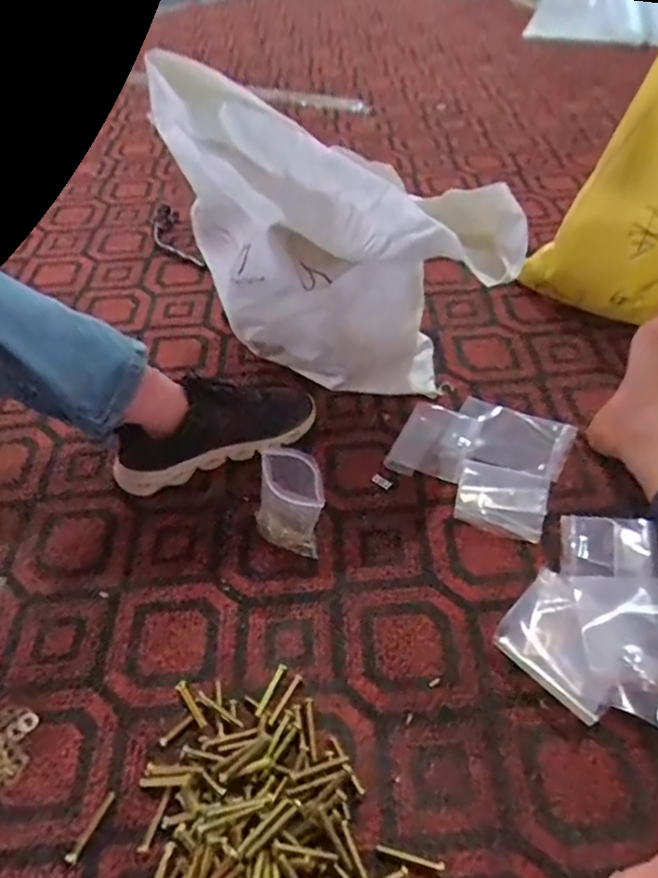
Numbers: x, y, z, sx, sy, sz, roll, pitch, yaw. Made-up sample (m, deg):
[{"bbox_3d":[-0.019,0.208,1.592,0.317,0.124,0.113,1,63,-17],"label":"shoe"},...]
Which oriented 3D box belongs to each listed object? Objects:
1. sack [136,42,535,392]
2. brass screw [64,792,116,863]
[{"bbox_3d":[0.025,-0.175,0.662,0.325,0.417,0.178,-6,47,-3],"label":"sack"},{"bbox_3d":[-0.195,0.320,0.492,0.010,0.004,0.054,20,51,20],"label":"brass screw"}]

